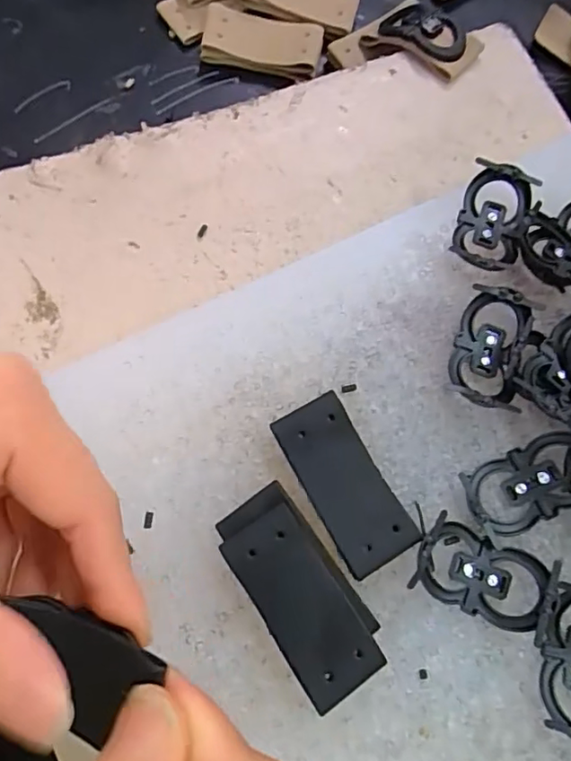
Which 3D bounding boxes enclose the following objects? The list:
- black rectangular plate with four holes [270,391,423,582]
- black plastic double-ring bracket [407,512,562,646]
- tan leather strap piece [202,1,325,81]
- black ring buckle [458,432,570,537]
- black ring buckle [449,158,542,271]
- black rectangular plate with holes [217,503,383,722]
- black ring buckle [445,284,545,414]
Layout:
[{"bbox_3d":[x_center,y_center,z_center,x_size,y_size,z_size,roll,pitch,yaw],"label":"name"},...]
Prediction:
[{"bbox_3d":[0.021,0.036,0.197,0.026,0.012,0.059,-29,78,-9],"label":"black rectangular plate with four holes"},{"bbox_3d":[0.068,0.067,0.193,0.048,0.013,0.027,24,76,4],"label":"black plastic double-ring bracket"},{"bbox_3d":[-0.013,-0.182,0.304,0.062,0.012,0.029,13,75,1],"label":"tan leather strap piece"},{"bbox_3d":[0.089,0.037,0.202,0.046,0.011,0.026,-27,75,9],"label":"black ring buckle"},{"bbox_3d":[0.086,-0.065,0.233,0.027,0.014,0.048,19,75,3],"label":"black ring buckle"},{"bbox_3d":[0.005,0.073,0.182,0.026,0.004,0.059,-33,78,-5],"label":"black rectangular plate with holes"},{"bbox_3d":[0.081,-0.013,0.216,0.027,0.012,0.043,20,75,3],"label":"black ring buckle"}]

